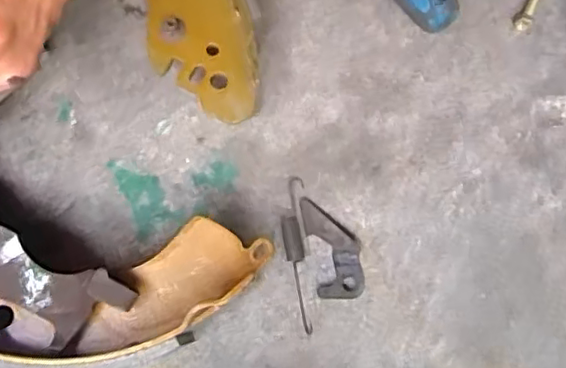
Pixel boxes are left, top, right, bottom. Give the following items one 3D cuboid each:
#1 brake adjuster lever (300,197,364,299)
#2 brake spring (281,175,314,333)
[{"bbox_3d":[0.025,0.031,0.311,0.024,0.008,0.052,-11,75,-5],"label":"brake adjuster lever"},{"bbox_3d":[0.006,0.034,0.310,0.012,0.008,0.078,-2,75,-3],"label":"brake spring"}]

